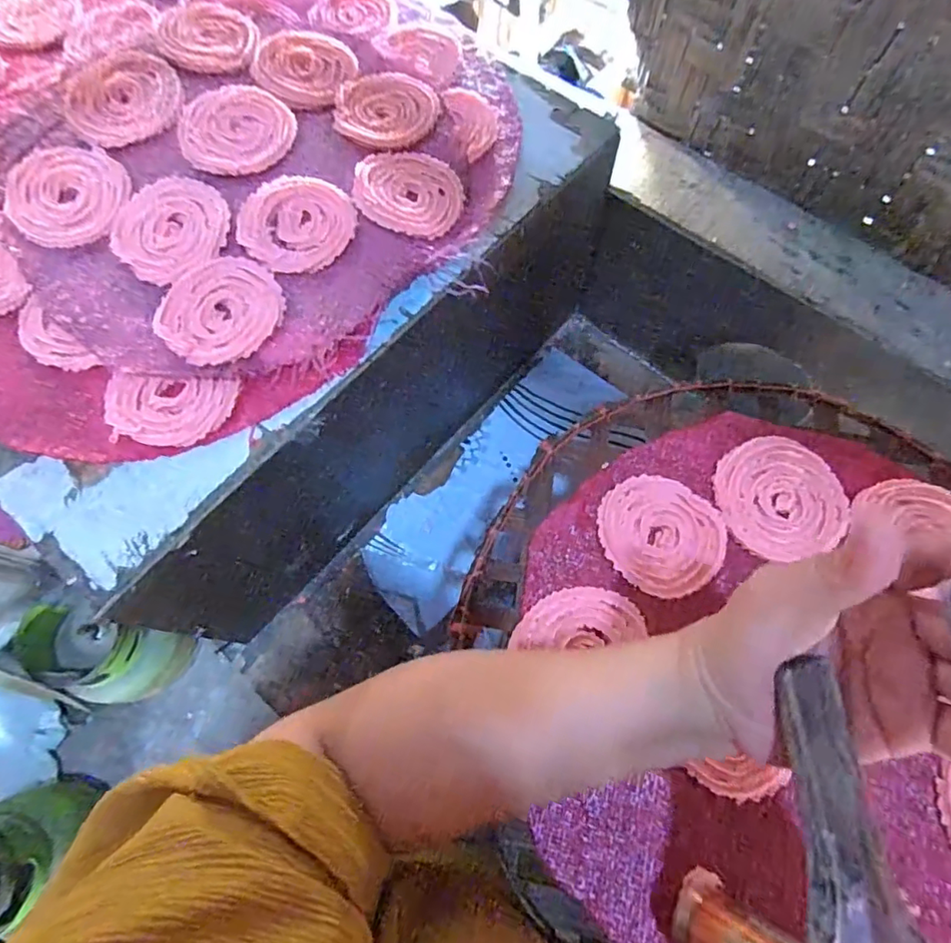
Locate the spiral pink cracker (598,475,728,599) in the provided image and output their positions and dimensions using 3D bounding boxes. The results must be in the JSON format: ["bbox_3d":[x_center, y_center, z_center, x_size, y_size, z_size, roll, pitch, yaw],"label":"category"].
[{"bbox_3d":[0.120,0.039,0.361,0.075,0.005,0.078,0,69,1],"label":"spiral pink cracker"}]

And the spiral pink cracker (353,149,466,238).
[{"bbox_3d":[-0.050,-0.215,0.424,0.079,0.005,0.078,5,69,-15],"label":"spiral pink cracker"}]

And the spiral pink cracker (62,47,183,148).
[{"bbox_3d":[-0.280,-0.298,0.439,0.085,0.015,0.102,-36,72,-12],"label":"spiral pink cracker"}]

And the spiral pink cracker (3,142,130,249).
[{"bbox_3d":[-0.308,-0.210,0.416,0.098,0.013,0.083,37,74,14],"label":"spiral pink cracker"}]

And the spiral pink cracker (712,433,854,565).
[{"bbox_3d":[0.205,0.017,0.371,0.080,0.007,0.082,0,69,2],"label":"spiral pink cracker"}]

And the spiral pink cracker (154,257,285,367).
[{"bbox_3d":[-0.176,-0.112,0.382,0.079,0.009,0.080,0,69,1],"label":"spiral pink cracker"}]

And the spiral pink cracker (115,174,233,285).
[{"bbox_3d":[-0.221,-0.179,0.402,0.080,0.010,0.081,-35,72,-11],"label":"spiral pink cracker"}]

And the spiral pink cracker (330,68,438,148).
[{"bbox_3d":[-0.074,-0.298,0.455,0.085,0.006,0.087,-16,69,-5],"label":"spiral pink cracker"}]

